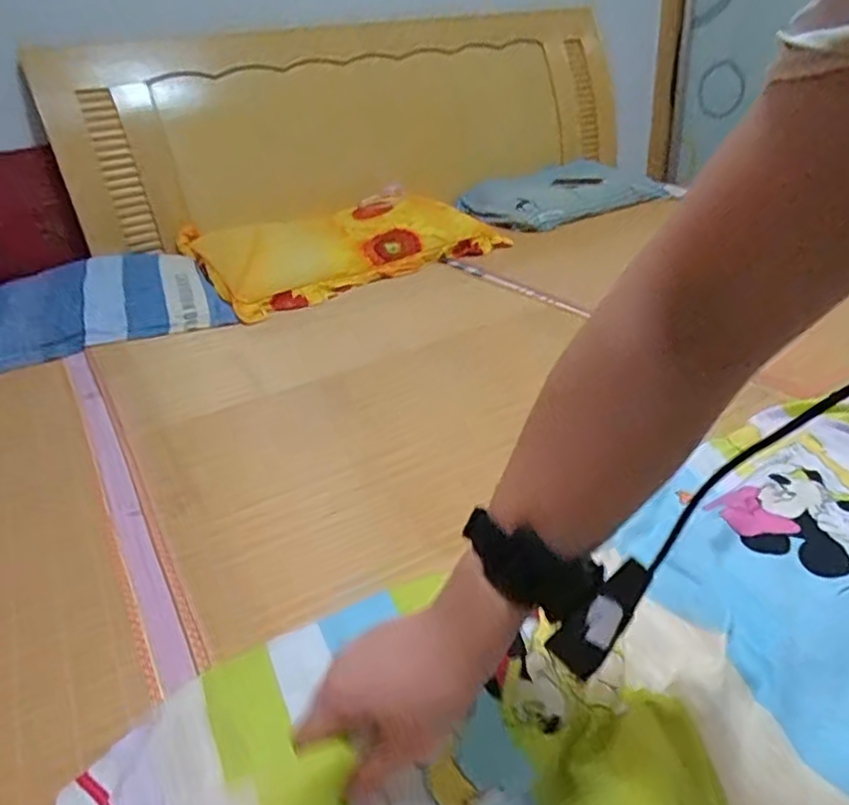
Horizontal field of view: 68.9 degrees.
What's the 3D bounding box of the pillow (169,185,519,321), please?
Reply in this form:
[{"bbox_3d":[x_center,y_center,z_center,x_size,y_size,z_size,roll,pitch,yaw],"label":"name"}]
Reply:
[{"bbox_3d":[-0.221,-0.447,1.700,0.761,0.142,0.481,-22,36,-28],"label":"pillow"}]

